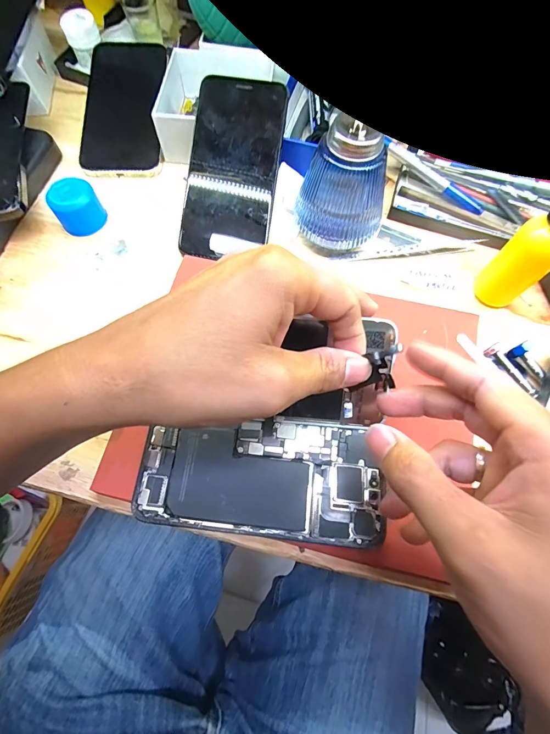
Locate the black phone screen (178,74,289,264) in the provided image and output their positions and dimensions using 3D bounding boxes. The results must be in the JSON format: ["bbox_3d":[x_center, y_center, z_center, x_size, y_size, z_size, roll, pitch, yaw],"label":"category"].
[{"bbox_3d":[-0.036,-0.167,0.290,0.074,0.005,0.148,9,93,0],"label":"black phone screen"}]

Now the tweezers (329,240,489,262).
[{"bbox_3d":[0.115,-0.103,0.300,0.128,0.016,0.009,-6,70,-2],"label":"tweezers"}]

